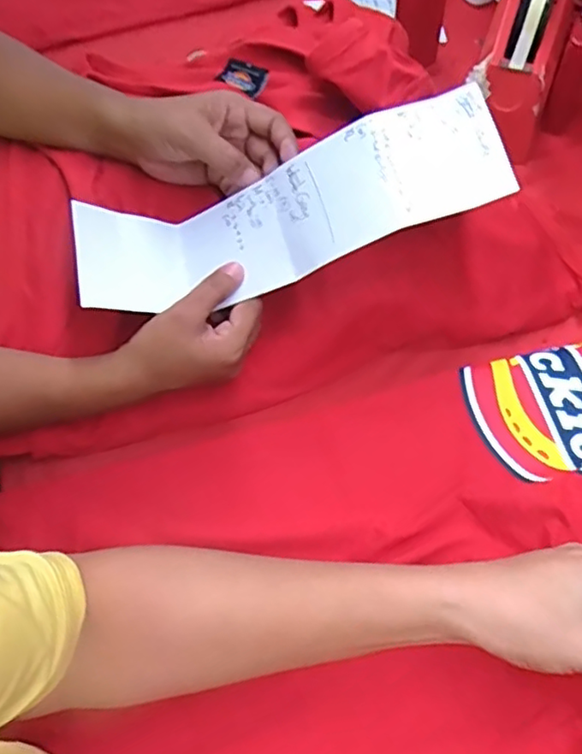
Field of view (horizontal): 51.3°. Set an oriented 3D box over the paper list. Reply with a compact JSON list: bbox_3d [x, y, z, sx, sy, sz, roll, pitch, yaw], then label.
[{"bbox_3d":[-0.007,-0.114,0.408,0.288,0.080,0.081,-15,57,17],"label":"paper list"}]

